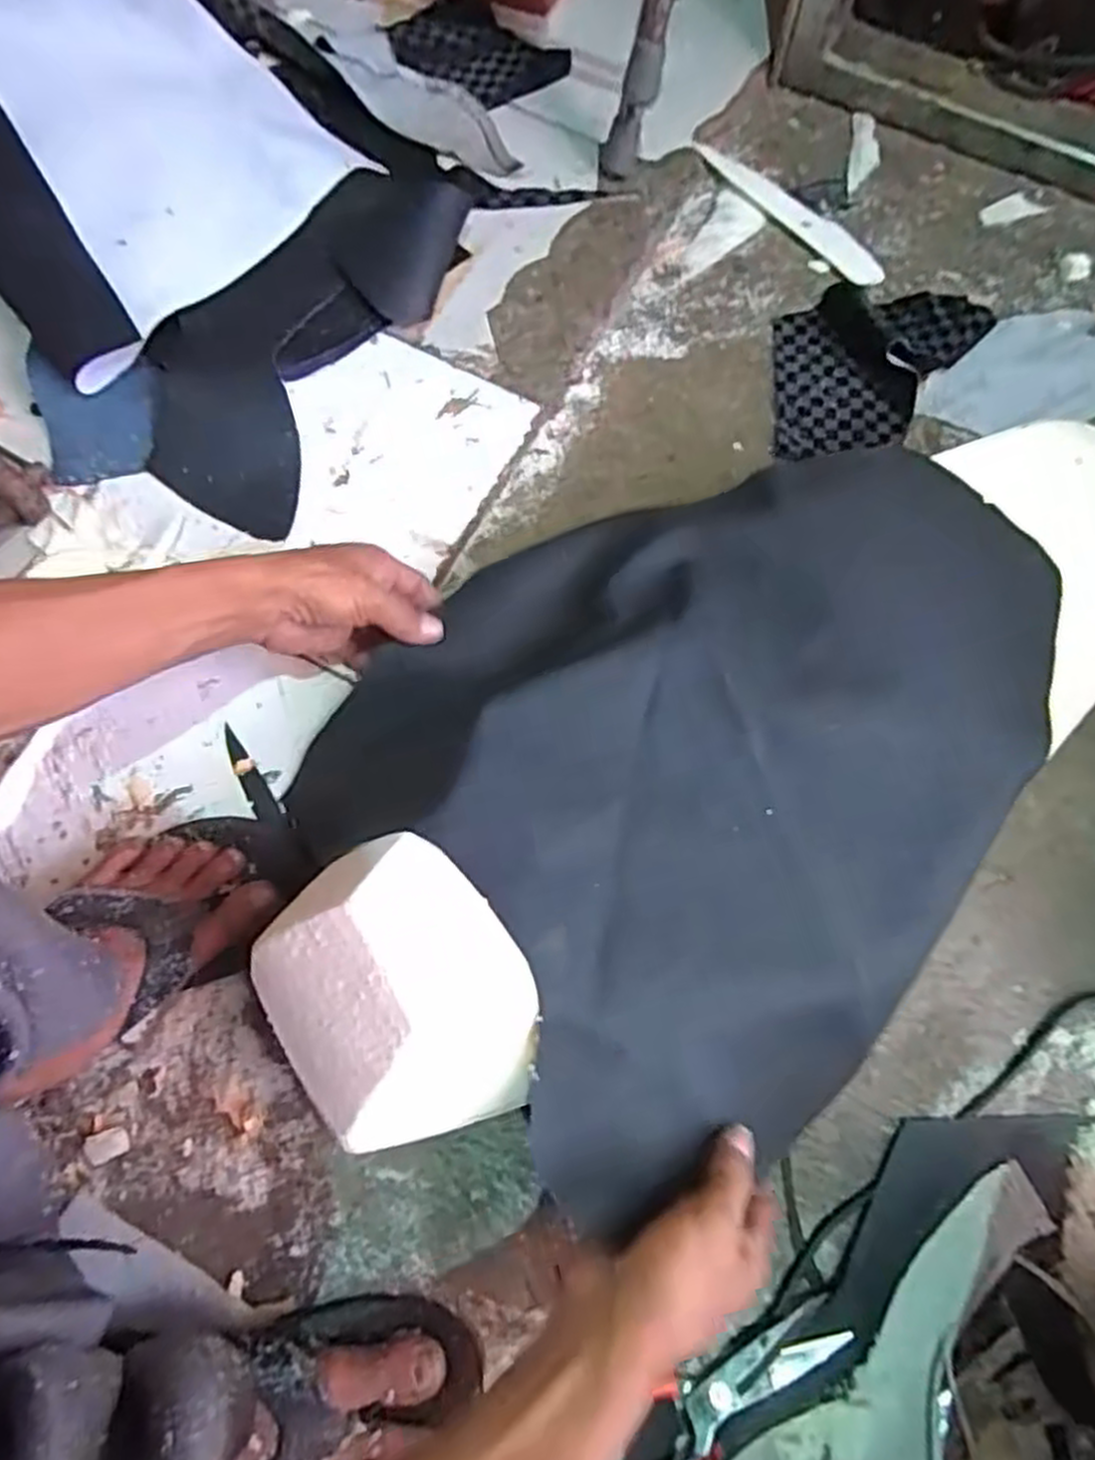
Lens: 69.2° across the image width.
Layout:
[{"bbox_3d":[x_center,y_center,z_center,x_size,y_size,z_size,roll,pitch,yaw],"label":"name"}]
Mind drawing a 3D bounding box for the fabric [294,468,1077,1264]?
[{"bbox_3d":[0.114,-0.004,0.514,0.490,0.077,0.380,-39,78,-10],"label":"fabric"}]

